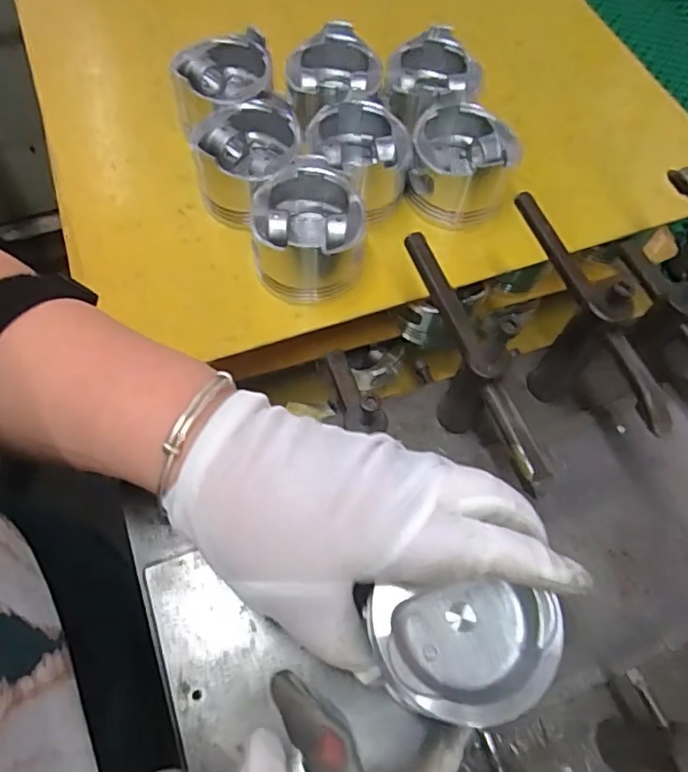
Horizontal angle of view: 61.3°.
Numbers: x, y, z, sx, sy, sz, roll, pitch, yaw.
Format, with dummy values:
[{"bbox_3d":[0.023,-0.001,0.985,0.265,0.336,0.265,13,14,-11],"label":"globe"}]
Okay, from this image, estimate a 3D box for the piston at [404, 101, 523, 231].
[{"bbox_3d":[0.080,-0.152,0.403,0.068,0.047,0.072,10,63,1],"label":"piston"}]

